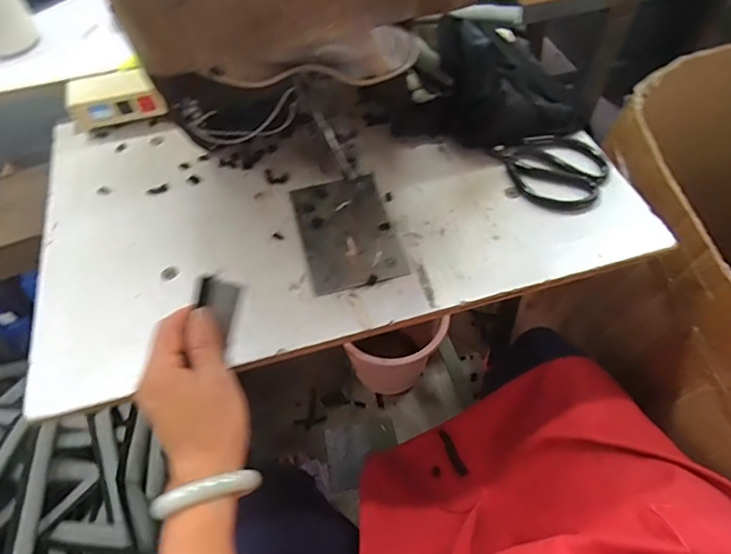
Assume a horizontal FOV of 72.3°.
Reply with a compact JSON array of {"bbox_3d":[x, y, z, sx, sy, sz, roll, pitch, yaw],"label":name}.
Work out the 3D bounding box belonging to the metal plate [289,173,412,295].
[{"bbox_3d":[-0.019,-0.050,0.514,0.093,0.004,0.141,-14,56,-7],"label":"metal plate"}]

